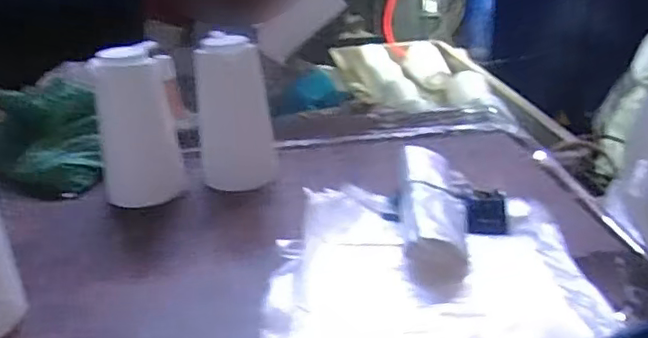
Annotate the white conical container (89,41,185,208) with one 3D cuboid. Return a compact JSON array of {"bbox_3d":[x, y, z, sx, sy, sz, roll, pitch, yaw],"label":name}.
[{"bbox_3d":[-0.300,-0.077,0.998,0.139,0.234,0.133,-9,26,-13],"label":"white conical container"}]

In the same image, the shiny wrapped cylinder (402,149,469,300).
[{"bbox_3d":[0.154,0.052,0.852,0.086,0.061,0.339,0,25,6],"label":"shiny wrapped cylinder"}]

